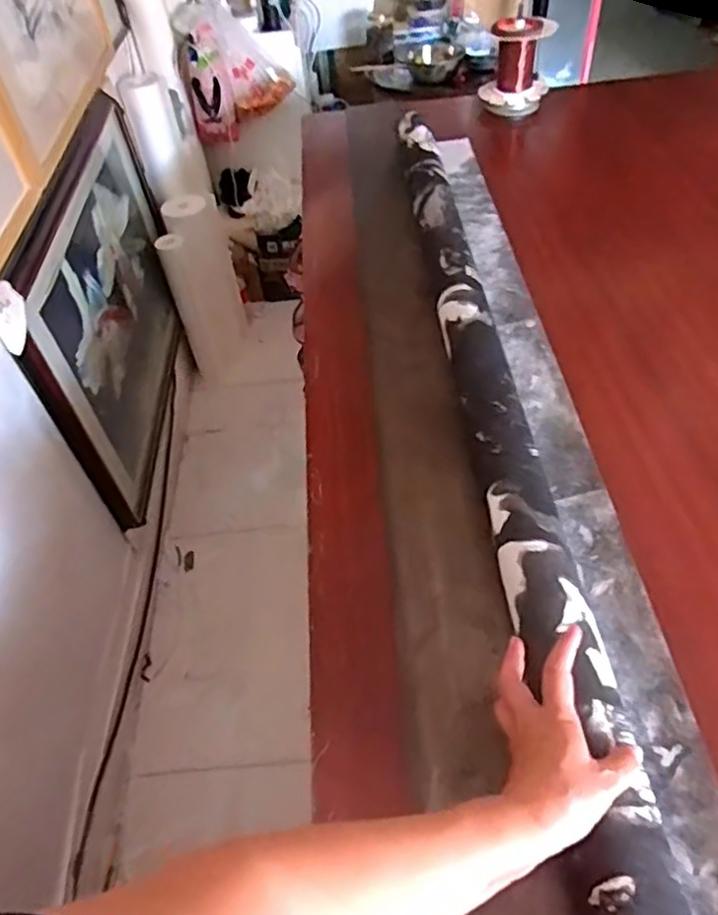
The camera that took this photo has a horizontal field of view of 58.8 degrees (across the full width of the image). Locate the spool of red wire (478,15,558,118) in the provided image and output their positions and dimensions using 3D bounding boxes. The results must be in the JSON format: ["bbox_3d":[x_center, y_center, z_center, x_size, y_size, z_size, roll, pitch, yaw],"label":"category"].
[{"bbox_3d":[0.353,-0.888,1.431,0.144,0.185,0.130,5,49,8],"label":"spool of red wire"}]

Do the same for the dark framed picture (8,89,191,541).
[{"bbox_3d":[-0.584,-0.347,1.574,0.062,0.720,0.944,-4,49,1],"label":"dark framed picture"}]

